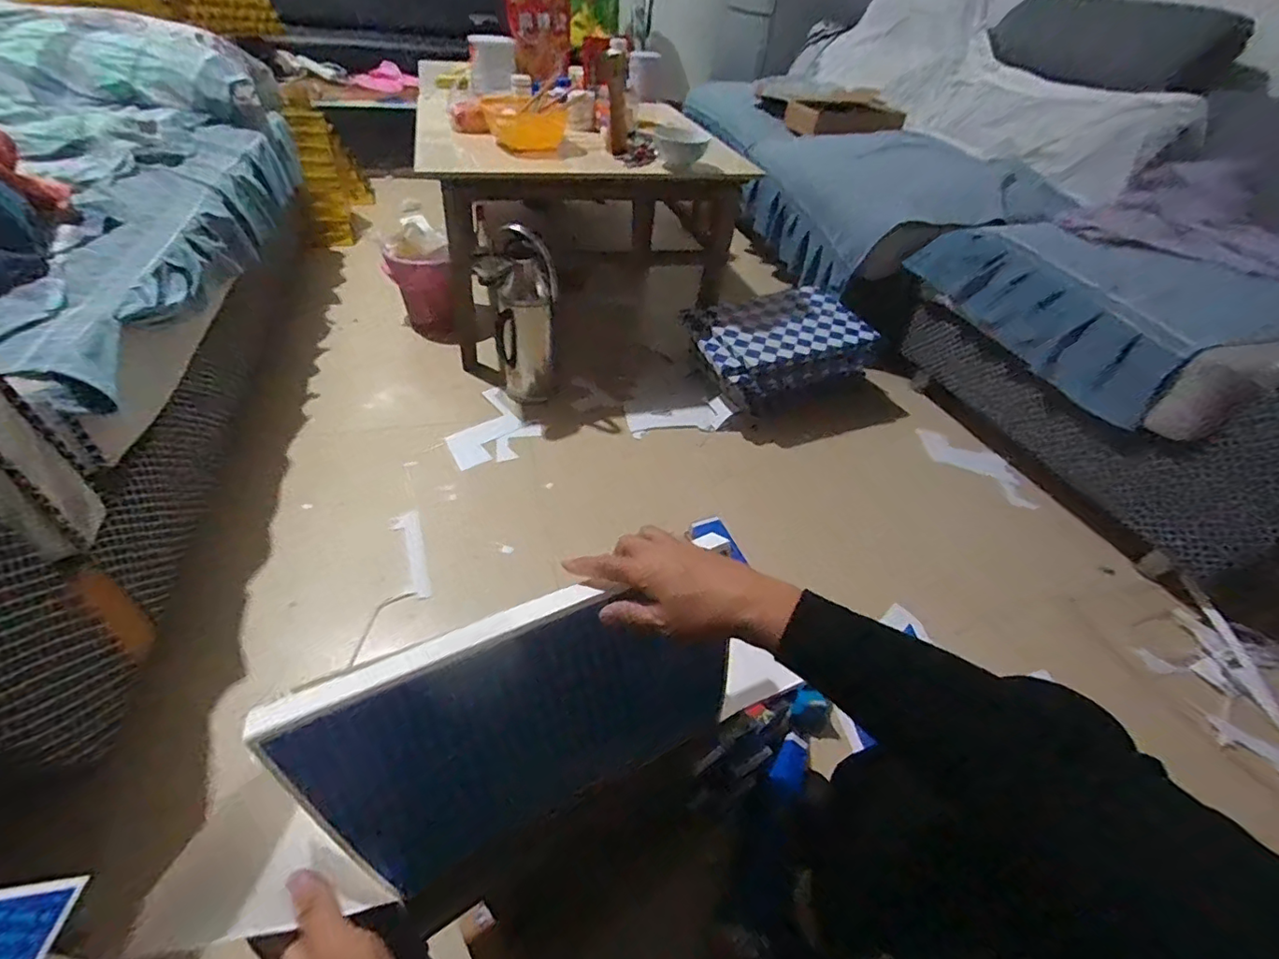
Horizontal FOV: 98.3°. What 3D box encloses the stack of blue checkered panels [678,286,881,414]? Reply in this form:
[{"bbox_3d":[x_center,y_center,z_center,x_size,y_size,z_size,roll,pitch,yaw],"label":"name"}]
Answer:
[{"bbox_3d":[0.384,-0.374,1.531,0.487,0.154,0.325,-9,45,-17],"label":"stack of blue checkered panels"}]

